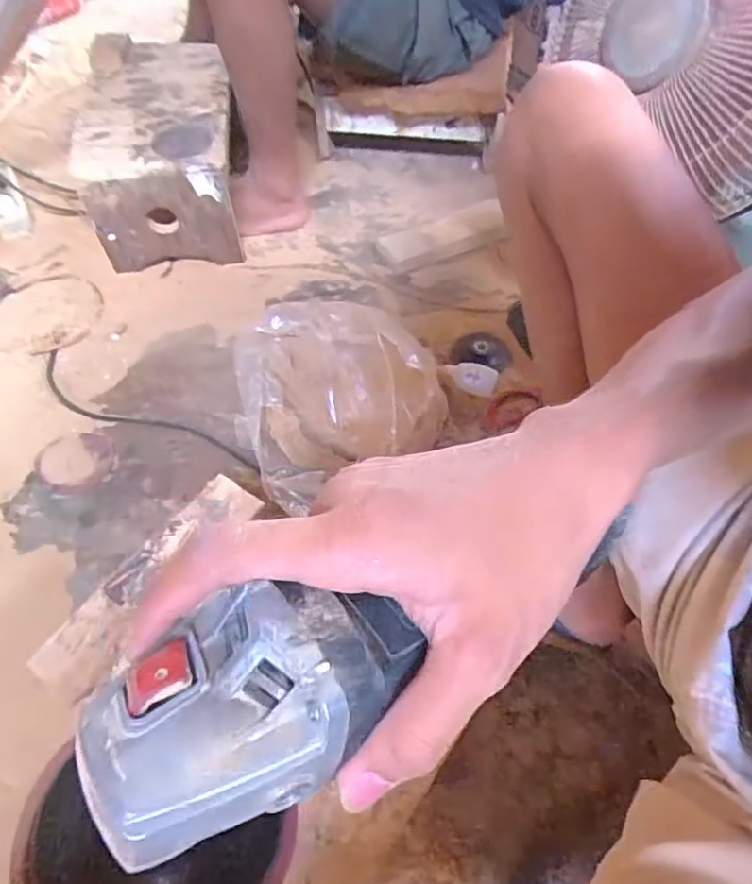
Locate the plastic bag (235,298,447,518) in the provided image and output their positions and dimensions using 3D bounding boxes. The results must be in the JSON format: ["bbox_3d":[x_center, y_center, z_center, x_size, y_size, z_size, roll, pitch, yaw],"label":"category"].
[{"bbox_3d":[-0.047,-0.068,0.812,0.259,0.098,0.296,-15,58,-10],"label":"plastic bag"}]

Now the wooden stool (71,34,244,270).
[{"bbox_3d":[-0.349,-0.492,1.015,0.219,0.196,0.356,-5,56,-4],"label":"wooden stool"}]

